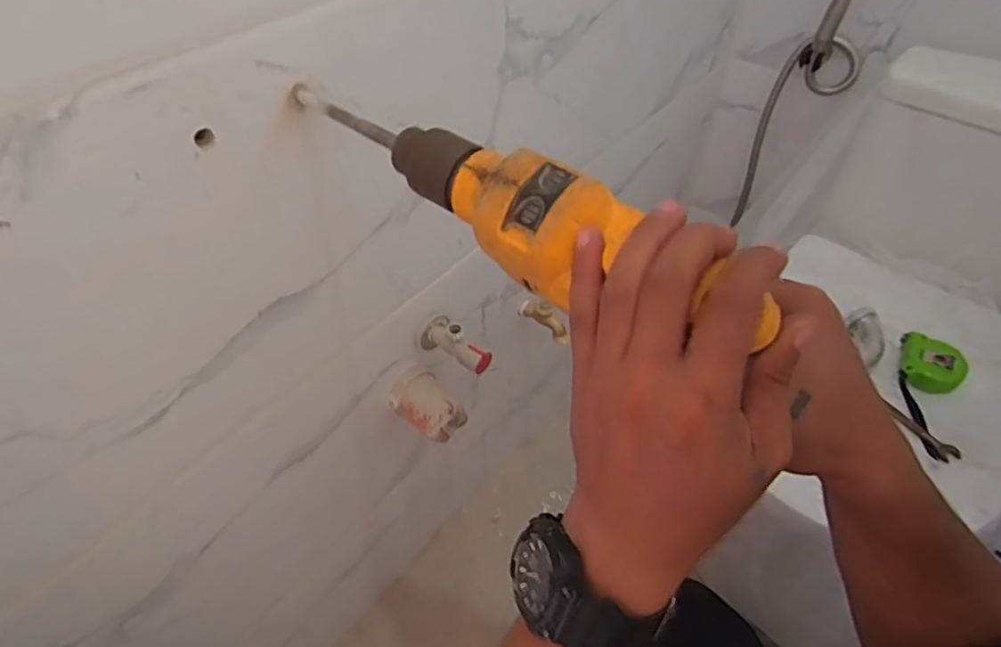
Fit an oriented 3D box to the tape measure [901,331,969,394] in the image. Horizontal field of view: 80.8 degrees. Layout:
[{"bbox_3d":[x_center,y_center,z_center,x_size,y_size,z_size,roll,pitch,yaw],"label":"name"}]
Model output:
[{"bbox_3d":[0.525,0.045,0.711,0.062,0.029,0.079,18,49,16],"label":"tape measure"}]

